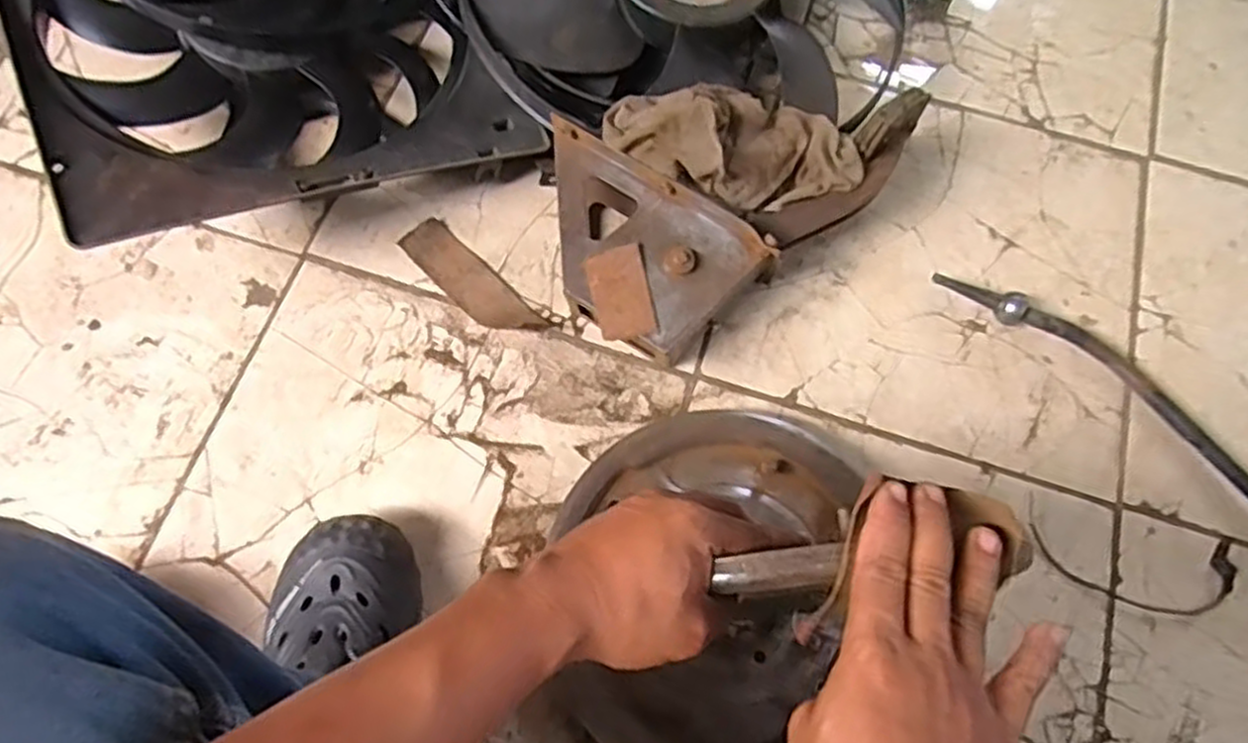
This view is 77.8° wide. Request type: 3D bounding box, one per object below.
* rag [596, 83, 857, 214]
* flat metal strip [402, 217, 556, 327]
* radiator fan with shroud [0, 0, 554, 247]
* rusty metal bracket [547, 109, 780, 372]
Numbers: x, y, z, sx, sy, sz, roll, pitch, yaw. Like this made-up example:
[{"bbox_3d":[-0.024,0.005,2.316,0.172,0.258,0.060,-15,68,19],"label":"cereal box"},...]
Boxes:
[{"bbox_3d":[0.105,-0.217,0.722,0.234,0.062,0.107,6,75,-13],"label":"rag"},{"bbox_3d":[-0.150,-0.087,0.766,0.161,0.006,0.048,43,75,9],"label":"flat metal strip"},{"bbox_3d":[-0.365,-0.381,0.779,0.425,0.099,0.496,-18,81,-23],"label":"radiator fan with shroud"},{"bbox_3d":[0.006,-0.111,0.747,0.234,0.091,0.153,31,86,6],"label":"rusty metal bracket"}]

